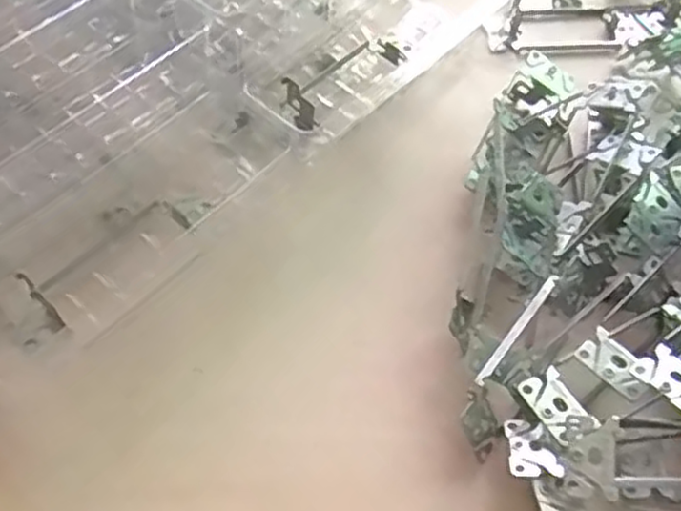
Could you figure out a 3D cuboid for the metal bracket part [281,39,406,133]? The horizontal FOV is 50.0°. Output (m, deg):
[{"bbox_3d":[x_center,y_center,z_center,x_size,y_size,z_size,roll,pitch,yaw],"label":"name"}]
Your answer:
[{"bbox_3d":[0.001,-0.096,0.382,0.025,0.026,0.079,38,63,18],"label":"metal bracket part"}]

